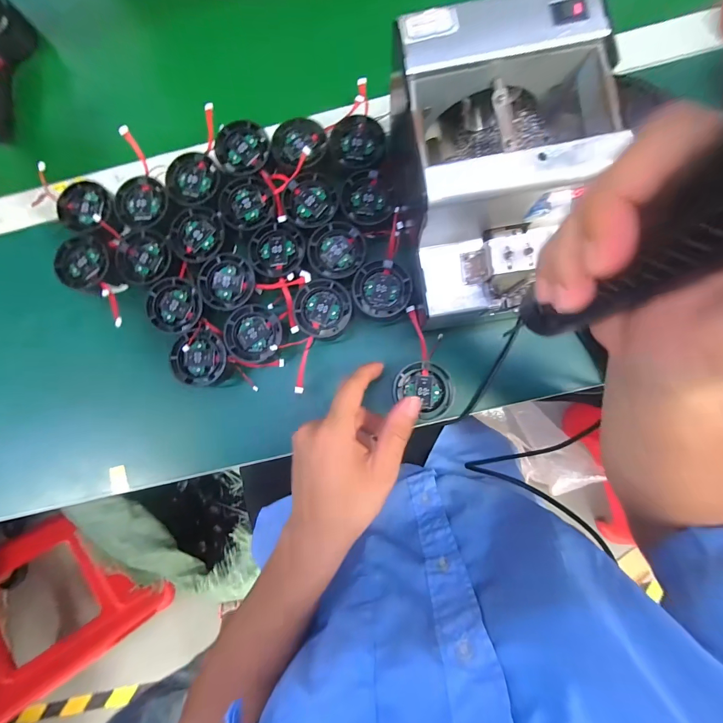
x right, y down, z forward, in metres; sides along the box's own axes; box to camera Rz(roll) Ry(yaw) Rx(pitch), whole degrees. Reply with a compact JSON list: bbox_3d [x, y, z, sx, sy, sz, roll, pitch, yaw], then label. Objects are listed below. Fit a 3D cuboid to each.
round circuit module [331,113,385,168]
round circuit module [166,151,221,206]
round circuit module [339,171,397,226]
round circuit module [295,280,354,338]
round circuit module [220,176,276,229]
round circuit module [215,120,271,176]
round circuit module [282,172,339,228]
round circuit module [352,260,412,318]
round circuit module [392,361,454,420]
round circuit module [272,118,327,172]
[{"bbox_3d":[-0.003,-0.207,0.327,0.048,0.007,0.048,0,84,4],"label":"round circuit module"},{"bbox_3d":[-0.162,-0.175,0.338,0.052,0.009,0.049,0,84,4],"label":"round circuit module"},{"bbox_3d":[0.006,-0.152,0.323,0.048,0.005,0.051,-5,84,3],"label":"round circuit module"},{"bbox_3d":[-0.035,-0.049,0.321,0.050,0.014,0.049,0,84,4],"label":"round circuit module"},{"bbox_3d":[-0.109,-0.151,0.330,0.048,0.008,0.050,0,84,4],"label":"round circuit module"},{"bbox_3d":[-0.113,-0.201,0.332,0.050,0.015,0.047,0,84,4],"label":"round circuit module"},{"bbox_3d":[-0.047,-0.149,0.326,0.049,0.008,0.053,0,84,4],"label":"round circuit module"},{"bbox_3d":[0.019,-0.066,0.317,0.051,0.014,0.047,0,84,4],"label":"round circuit module"},{"bbox_3d":[0.056,0.023,0.306,0.051,0.006,0.045,38,88,7],"label":"round circuit module"},{"bbox_3d":[-0.058,-0.204,0.328,0.049,0.013,0.050,0,84,4],"label":"round circuit module"}]

